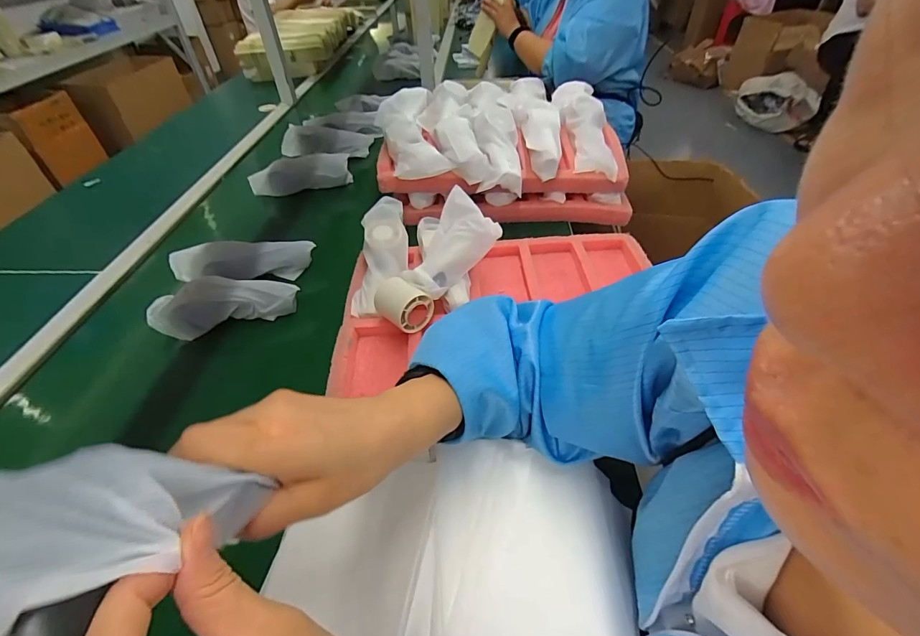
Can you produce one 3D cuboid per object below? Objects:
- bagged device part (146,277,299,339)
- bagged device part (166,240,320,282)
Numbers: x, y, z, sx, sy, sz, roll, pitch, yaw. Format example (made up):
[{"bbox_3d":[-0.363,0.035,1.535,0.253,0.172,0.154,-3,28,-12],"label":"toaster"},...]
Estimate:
[{"bbox_3d":[-0.330,-0.023,0.584,0.193,0.054,0.063,-12,45,-8],"label":"bagged device part"},{"bbox_3d":[-0.340,-0.084,0.641,0.207,0.069,0.061,-10,45,-7],"label":"bagged device part"}]

